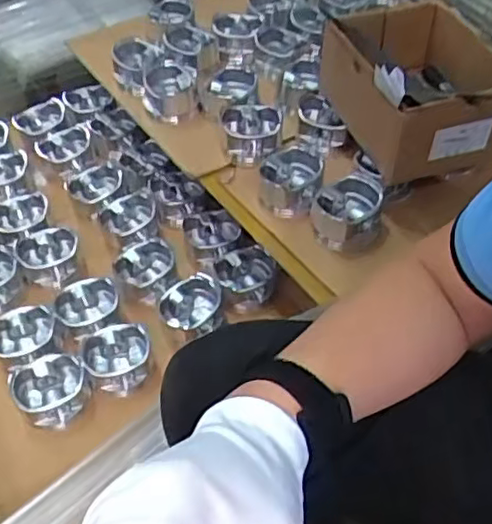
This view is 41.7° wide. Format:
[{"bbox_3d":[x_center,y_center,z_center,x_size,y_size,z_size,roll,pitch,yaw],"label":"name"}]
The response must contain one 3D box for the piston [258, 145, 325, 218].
[{"bbox_3d":[0.050,-0.096,0.732,0.072,0.047,0.080,10,51,7],"label":"piston"}]

